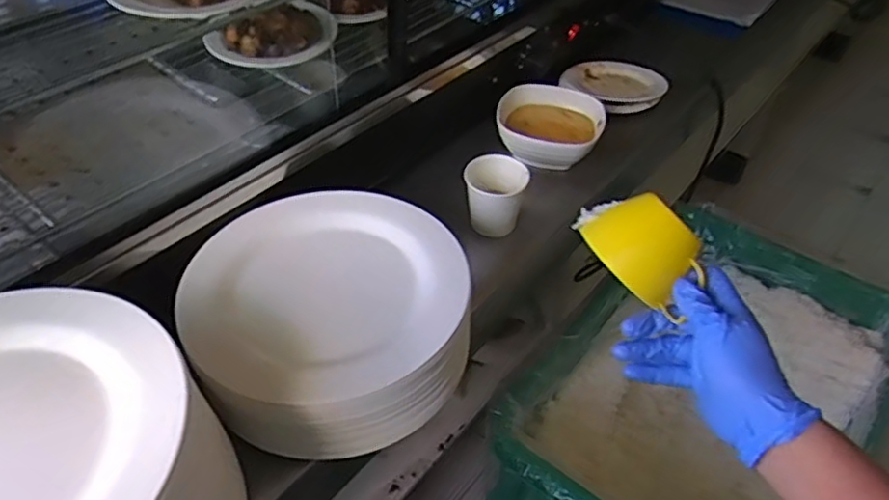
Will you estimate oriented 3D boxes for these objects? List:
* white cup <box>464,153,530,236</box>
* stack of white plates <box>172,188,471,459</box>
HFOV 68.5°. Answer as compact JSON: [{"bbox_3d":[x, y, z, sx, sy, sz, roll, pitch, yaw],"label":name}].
[{"bbox_3d":[0.056,-0.061,0.739,0.068,0.075,0.058,8,44,6],"label":"white cup"},{"bbox_3d":[-0.105,0.053,0.597,0.246,0.072,0.255,-23,49,-23],"label":"stack of white plates"}]

